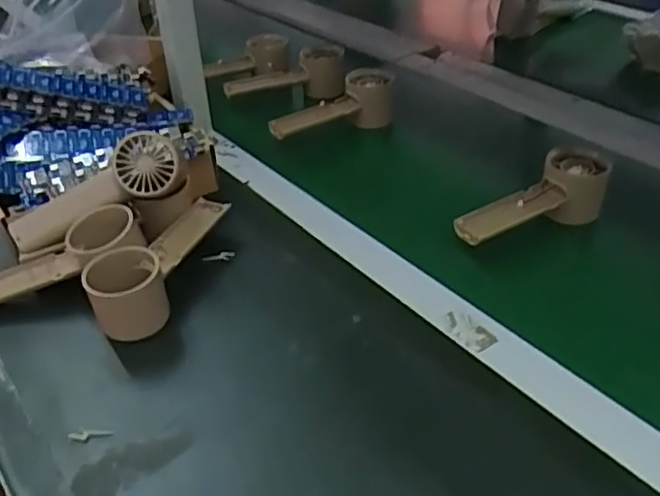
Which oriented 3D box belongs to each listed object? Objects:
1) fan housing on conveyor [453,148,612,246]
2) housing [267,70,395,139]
[{"bbox_3d":[0.182,-0.040,0.588,0.155,0.052,0.050,-20,40,-17],"label":"fan housing on conveyor"},{"bbox_3d":[0.002,-0.163,0.759,0.158,0.050,0.052,-20,40,-18],"label":"housing"}]

